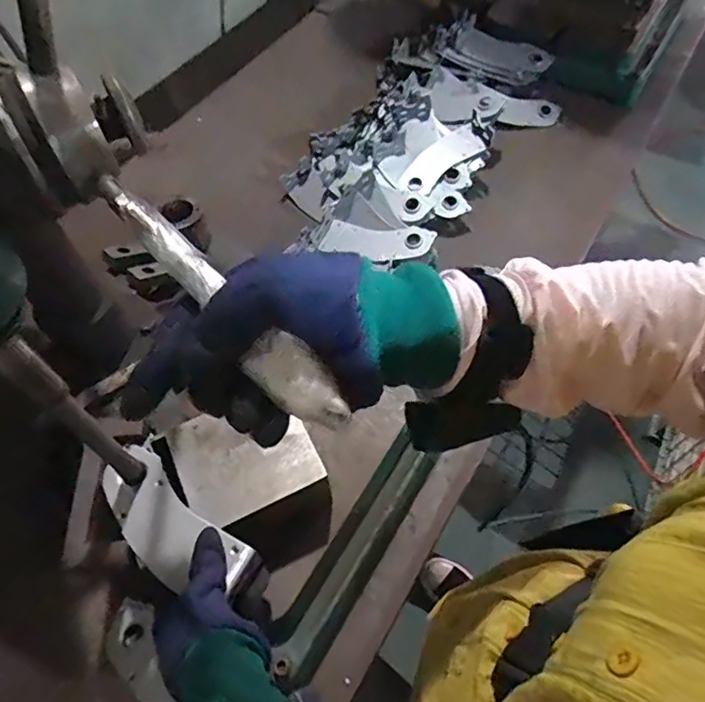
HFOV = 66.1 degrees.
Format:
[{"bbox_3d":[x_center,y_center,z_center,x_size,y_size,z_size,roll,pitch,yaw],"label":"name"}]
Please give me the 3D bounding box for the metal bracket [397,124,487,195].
[{"bbox_3d":[0.144,-0.315,0.900,0.153,0.017,0.073,-38,65,-5],"label":"metal bracket"}]

